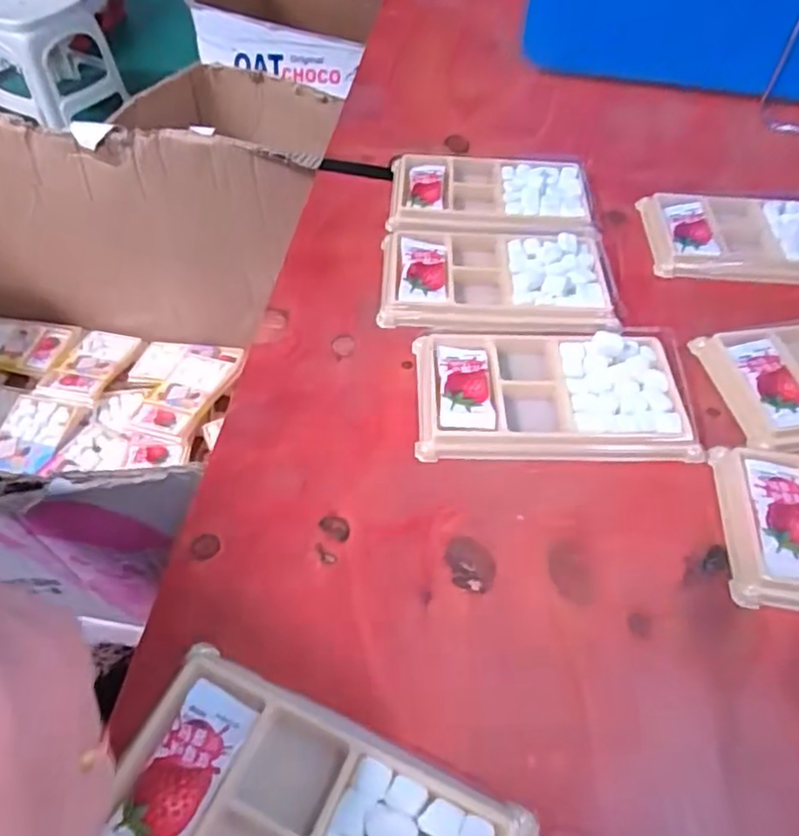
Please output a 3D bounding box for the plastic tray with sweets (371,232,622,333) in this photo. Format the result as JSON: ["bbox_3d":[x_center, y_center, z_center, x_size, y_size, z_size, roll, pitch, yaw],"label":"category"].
[{"bbox_3d":[0.059,-0.085,0.382,0.136,0.011,0.090,3,52,2],"label":"plastic tray with sweets"}]

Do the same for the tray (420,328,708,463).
[{"bbox_3d":[0.082,-0.014,0.328,0.143,0.013,0.078,0,52,-1],"label":"tray"}]

